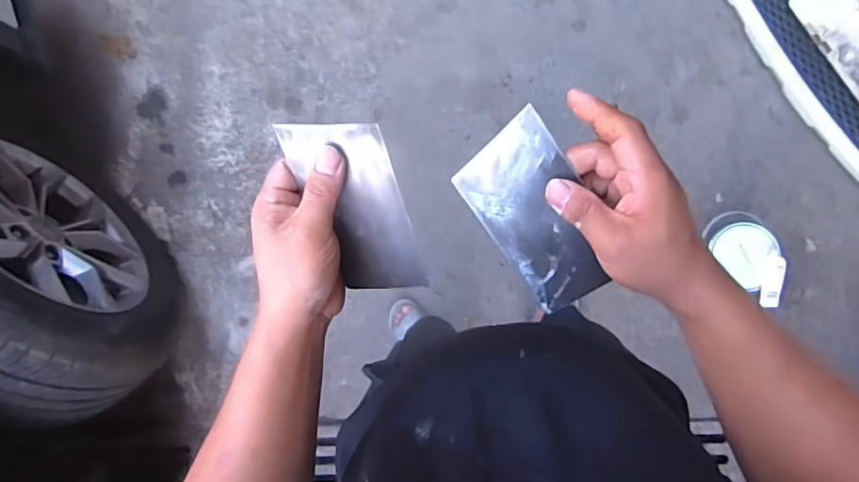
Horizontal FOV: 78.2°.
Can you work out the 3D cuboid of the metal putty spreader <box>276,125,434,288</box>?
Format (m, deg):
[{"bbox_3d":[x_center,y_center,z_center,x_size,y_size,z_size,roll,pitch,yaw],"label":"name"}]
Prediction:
[{"bbox_3d":[-0.049,-0.021,0.371,0.071,0.006,0.132,-5,123,22],"label":"metal putty spreader"}]

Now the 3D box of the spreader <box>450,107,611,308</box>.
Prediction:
[{"bbox_3d":[0.079,-0.016,0.375,0.072,0.004,0.132,-33,102,18],"label":"spreader"}]

